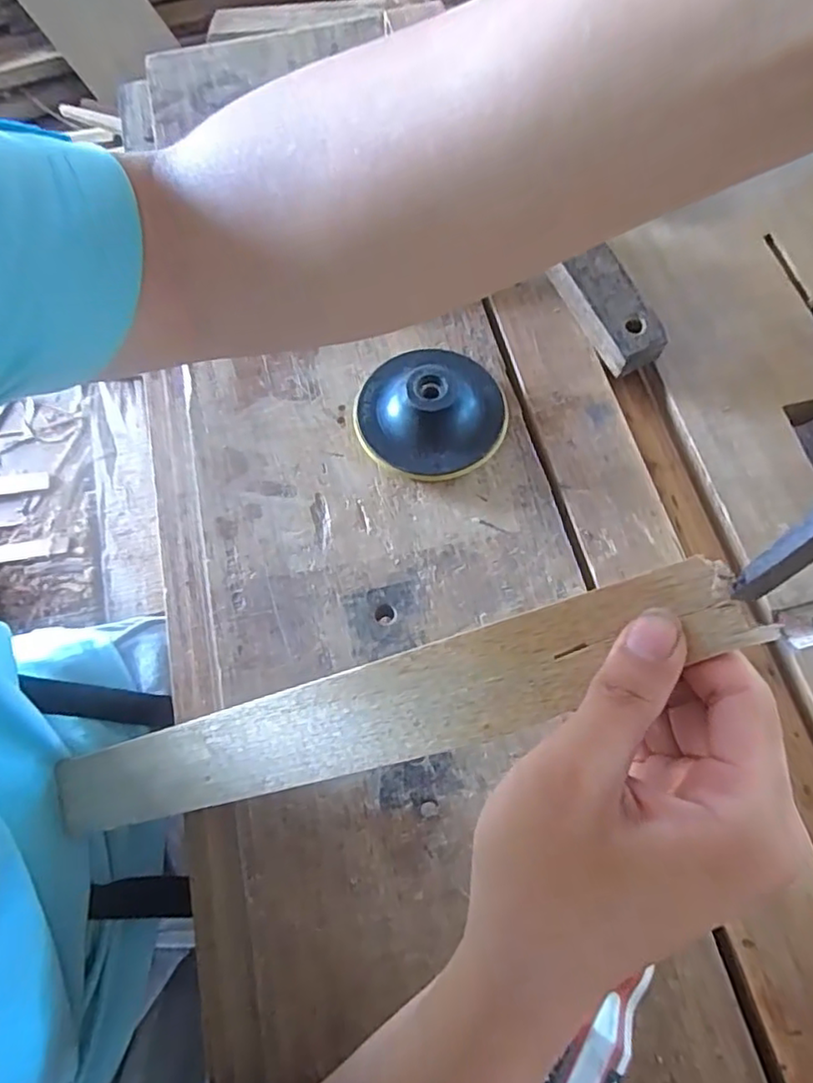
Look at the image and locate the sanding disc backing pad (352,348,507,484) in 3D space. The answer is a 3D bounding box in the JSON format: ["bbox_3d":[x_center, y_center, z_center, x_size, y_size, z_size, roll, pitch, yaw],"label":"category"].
[{"bbox_3d":[0.014,-0.080,0.370,0.085,0.033,0.085,19,69,10],"label":"sanding disc backing pad"}]

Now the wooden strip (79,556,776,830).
[{"bbox_3d":[-0.040,0.080,0.262,0.338,0.004,0.039,-23,77,26],"label":"wooden strip"}]

